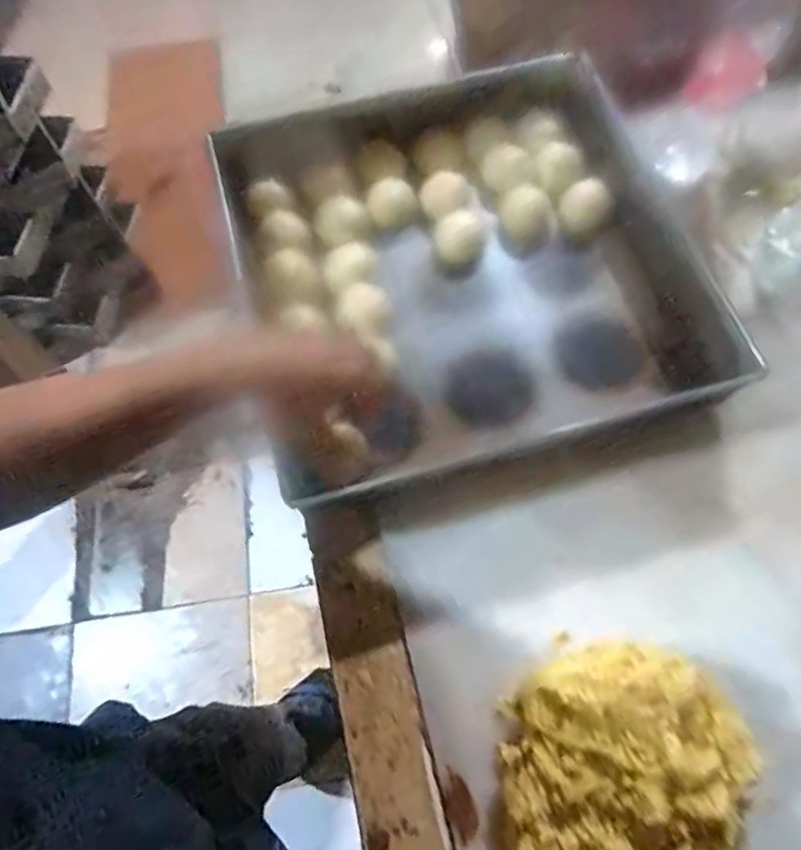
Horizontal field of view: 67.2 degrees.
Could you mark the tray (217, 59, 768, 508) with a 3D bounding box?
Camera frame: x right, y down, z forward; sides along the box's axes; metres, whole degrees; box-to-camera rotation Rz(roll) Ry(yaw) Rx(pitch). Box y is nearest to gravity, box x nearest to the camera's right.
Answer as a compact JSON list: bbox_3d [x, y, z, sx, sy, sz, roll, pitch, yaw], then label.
[{"bbox_3d":[0.068,-0.165,0.605,0.444,0.098,0.393,-14,66,-5],"label":"tray"}]

